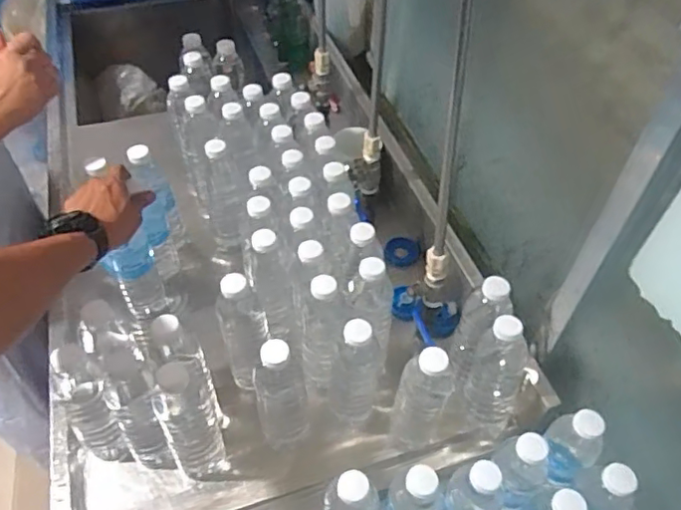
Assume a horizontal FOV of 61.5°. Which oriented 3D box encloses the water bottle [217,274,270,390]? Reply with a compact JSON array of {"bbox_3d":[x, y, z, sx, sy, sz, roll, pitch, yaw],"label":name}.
[{"bbox_3d":[-0.129,0.104,0.768,0.062,0.220,0.063,-8,51,-11],"label":"water bottle"}]

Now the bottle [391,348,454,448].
[{"bbox_3d":[0.105,0.171,0.709,0.060,0.200,0.064,2,50,-3],"label":"bottle"}]

